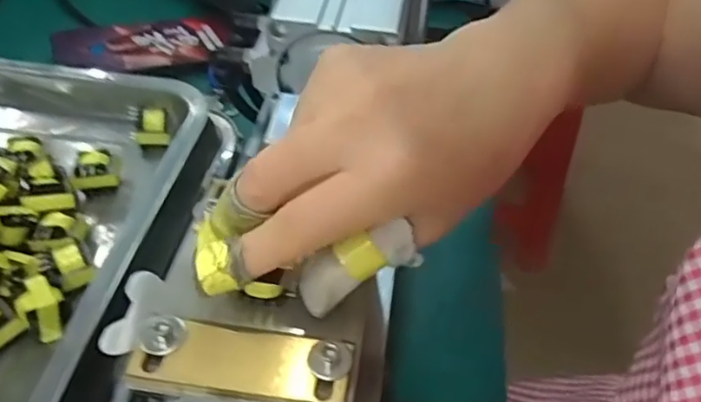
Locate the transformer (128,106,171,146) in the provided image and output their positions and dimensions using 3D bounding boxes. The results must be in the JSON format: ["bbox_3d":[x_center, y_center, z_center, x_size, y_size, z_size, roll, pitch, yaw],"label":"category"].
[{"bbox_3d":[-0.123,-0.043,0.389,0.021,0.025,0.020,-10,48,-14],"label":"transformer"}]

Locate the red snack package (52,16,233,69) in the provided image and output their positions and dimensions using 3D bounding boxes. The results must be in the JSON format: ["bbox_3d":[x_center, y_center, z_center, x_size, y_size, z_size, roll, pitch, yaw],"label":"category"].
[{"bbox_3d":[-0.175,-0.132,0.533,0.146,0.011,0.068,-10,48,-14],"label":"red snack package"}]

